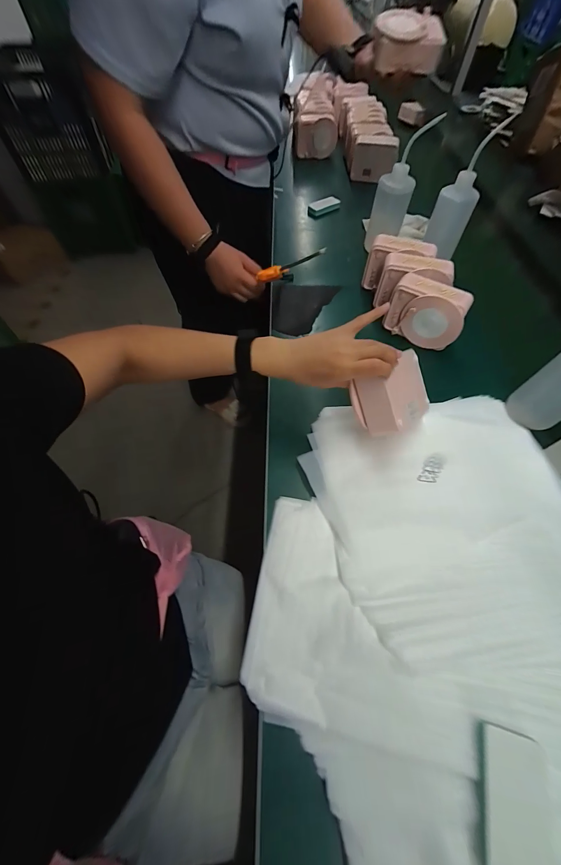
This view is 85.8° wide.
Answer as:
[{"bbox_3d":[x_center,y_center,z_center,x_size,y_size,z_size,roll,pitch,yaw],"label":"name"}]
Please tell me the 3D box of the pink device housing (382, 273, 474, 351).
[{"bbox_3d":[0.266,-0.217,0.552,0.134,0.094,0.058,33,64,18],"label":"pink device housing"}]

